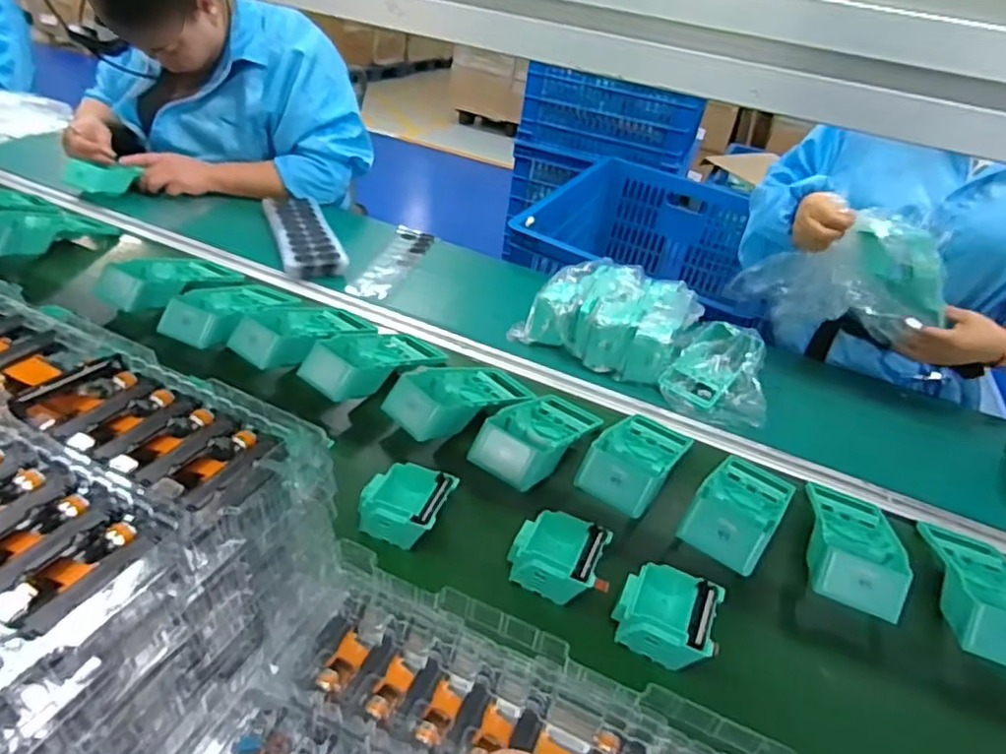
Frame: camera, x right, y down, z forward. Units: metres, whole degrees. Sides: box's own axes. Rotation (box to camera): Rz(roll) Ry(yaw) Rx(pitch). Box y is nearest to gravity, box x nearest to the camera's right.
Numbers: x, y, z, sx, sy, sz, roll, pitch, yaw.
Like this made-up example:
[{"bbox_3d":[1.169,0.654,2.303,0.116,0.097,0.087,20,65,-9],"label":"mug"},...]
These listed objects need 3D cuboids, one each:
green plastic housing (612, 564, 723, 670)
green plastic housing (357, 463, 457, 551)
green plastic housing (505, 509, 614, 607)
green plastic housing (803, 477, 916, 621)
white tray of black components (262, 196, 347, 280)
[{"bbox_3d":[0.139,0.211,0.553,0.084,0.045,0.080,22,36,17],"label":"green plastic housing"},{"bbox_3d":[-0.091,0.127,0.617,0.085,0.045,0.081,17,35,10],"label":"green plastic housing"},{"bbox_3d":[0.049,0.167,0.589,0.081,0.041,0.077,19,35,13],"label":"green plastic housing"},{"bbox_3d":[0.365,0.174,0.667,0.096,0.046,0.185,21,36,16],"label":"green plastic housing"},{"bbox_3d":[-0.342,-0.244,1.082,0.094,0.029,0.249,-9,38,-25],"label":"white tray of black components"}]

